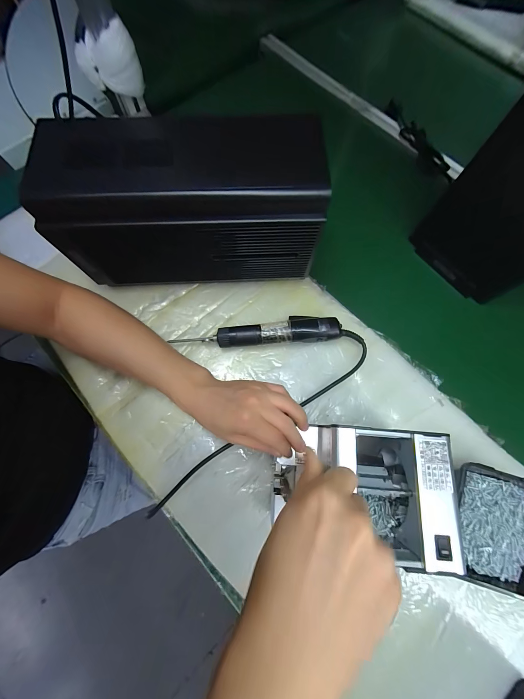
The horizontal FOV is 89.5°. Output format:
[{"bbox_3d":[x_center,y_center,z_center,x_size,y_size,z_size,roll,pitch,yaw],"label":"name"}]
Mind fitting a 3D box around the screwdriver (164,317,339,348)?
[{"bbox_3d":[-0.006,-0.026,0.434,0.262,0.039,0.042,-5,73,-3],"label":"screwdriver"}]

